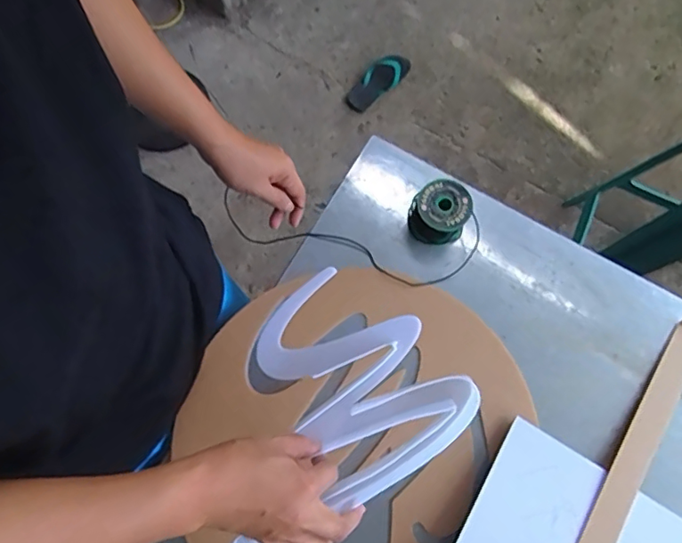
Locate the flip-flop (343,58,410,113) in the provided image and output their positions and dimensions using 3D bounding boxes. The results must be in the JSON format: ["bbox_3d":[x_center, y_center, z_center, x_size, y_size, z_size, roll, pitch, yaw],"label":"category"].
[{"bbox_3d":[0.111,-0.573,1.634,0.098,0.036,0.225,40,77,11],"label":"flip-flop"}]

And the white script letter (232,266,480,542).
[{"bbox_3d":[-0.027,0.135,0.538,0.264,0.047,0.209,-35,78,-10],"label":"white script letter"}]

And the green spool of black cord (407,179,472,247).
[{"bbox_3d":[0.132,-0.076,0.725,0.069,0.066,0.071,0,74,-1],"label":"green spool of black cord"}]

